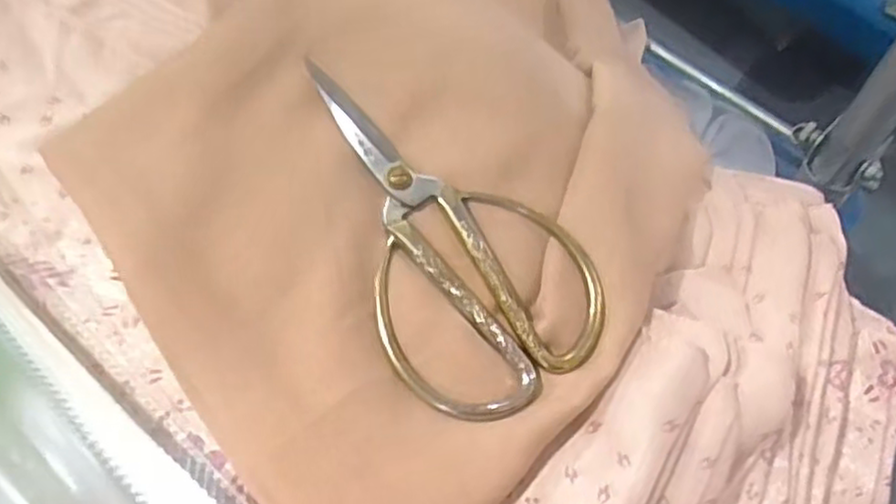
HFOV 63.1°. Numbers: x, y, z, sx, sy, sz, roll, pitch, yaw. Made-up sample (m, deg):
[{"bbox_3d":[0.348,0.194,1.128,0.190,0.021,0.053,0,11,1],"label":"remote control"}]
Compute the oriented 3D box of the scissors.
[{"bbox_3d":[-0.006,-0.010,0.288,0.084,0.009,0.151,-32,78,-19],"label":"scissors"}]

